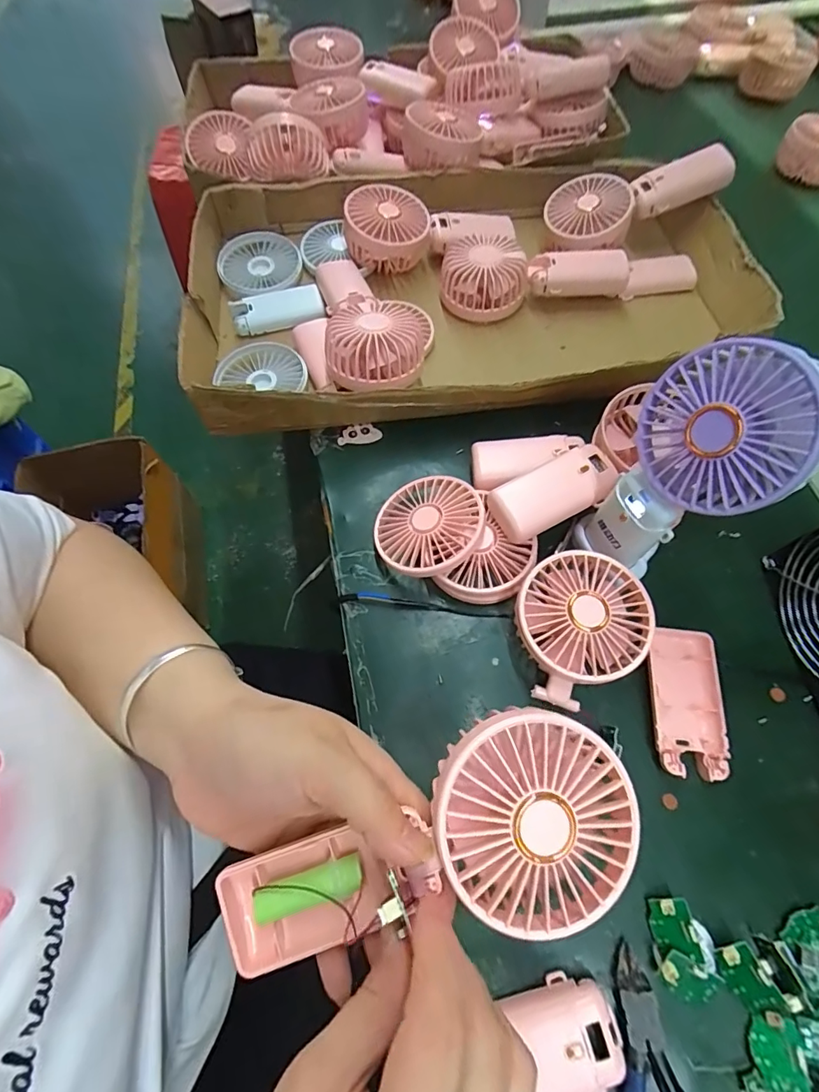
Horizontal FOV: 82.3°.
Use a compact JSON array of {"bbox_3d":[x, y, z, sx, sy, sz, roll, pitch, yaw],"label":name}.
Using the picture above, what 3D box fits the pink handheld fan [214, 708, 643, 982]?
[{"bbox_3d":[0.010,0.141,0.213,0.186,0.039,0.085,-23,73,5],"label":"pink handheld fan"}]

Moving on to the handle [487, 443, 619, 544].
[{"bbox_3d":[0.108,-0.040,0.352,0.091,0.026,0.044,-23,65,-9],"label":"handle"}]

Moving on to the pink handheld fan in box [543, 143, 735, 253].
[{"bbox_3d":[0.231,-0.372,0.495,0.177,0.029,0.083,-26,78,7],"label":"pink handheld fan in box"}]

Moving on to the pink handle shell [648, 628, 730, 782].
[{"bbox_3d":[0.188,0.106,0.321,0.047,0.016,0.095,9,64,6],"label":"pink handle shell"}]

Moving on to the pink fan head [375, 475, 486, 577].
[{"bbox_3d":[0.015,-0.017,0.366,0.084,0.013,0.085,-4,61,17],"label":"pink fan head"}]

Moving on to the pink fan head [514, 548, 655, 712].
[{"bbox_3d":[0.117,0.054,0.330,0.093,0.046,0.088,-30,67,-13],"label":"pink fan head"}]

